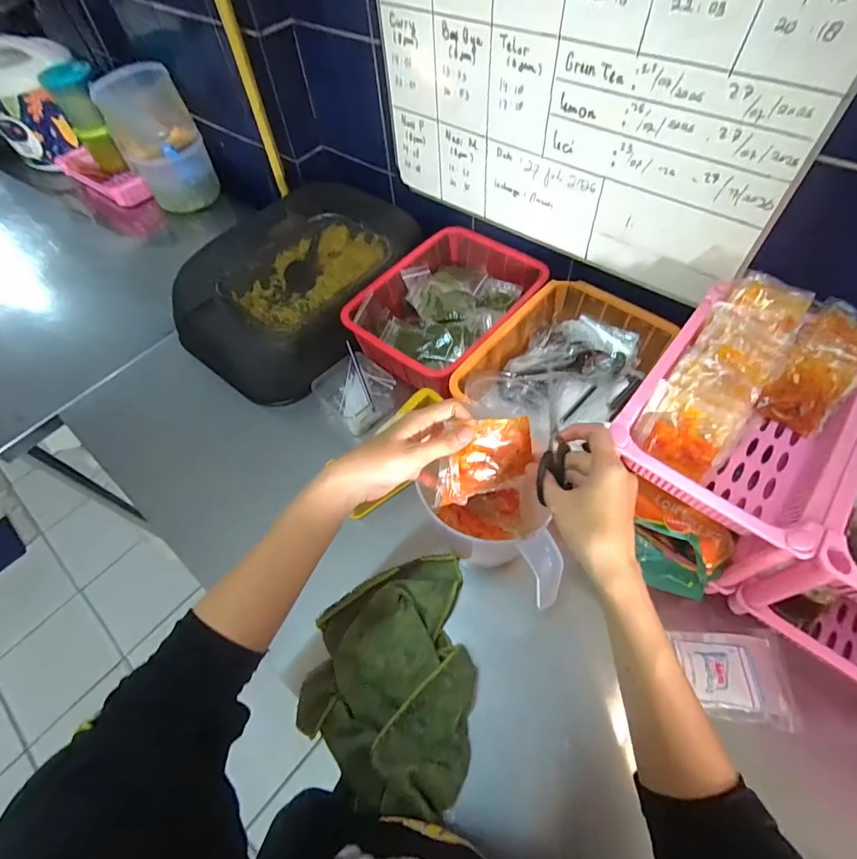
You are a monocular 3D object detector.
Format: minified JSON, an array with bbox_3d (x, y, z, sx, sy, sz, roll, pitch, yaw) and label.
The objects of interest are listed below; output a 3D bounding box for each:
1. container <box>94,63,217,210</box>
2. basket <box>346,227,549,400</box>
[{"bbox_3d":[-0.602,-0.646,1.013,0.167,0.259,0.132,-29,60,-13],"label":"container"},{"bbox_3d":[0.033,-0.199,0.759,0.234,0.098,0.294,31,65,21],"label":"basket"}]

